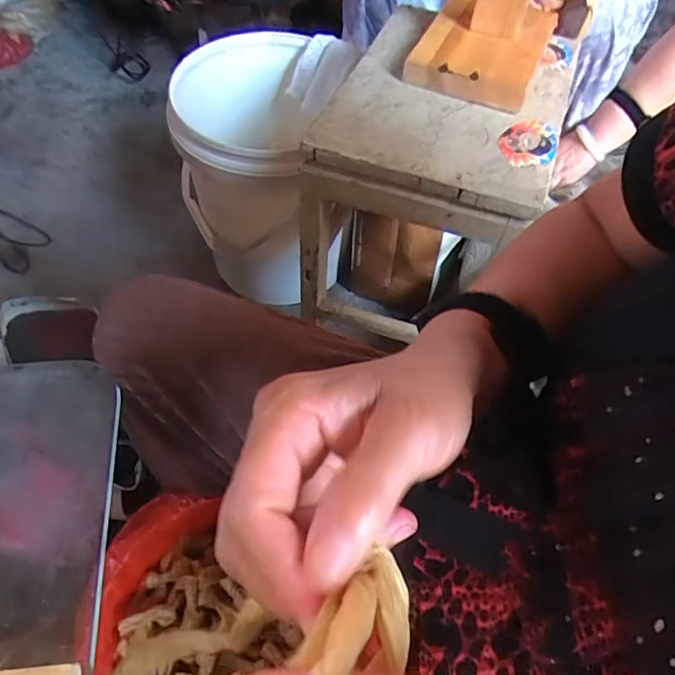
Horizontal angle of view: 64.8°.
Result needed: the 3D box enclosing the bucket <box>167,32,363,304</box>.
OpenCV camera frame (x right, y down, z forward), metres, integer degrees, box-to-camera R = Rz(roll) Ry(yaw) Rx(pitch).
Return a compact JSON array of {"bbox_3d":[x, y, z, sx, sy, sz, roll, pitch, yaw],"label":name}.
[{"bbox_3d":[-0.110,-0.270,0.880,0.263,0.351,0.296,9,57,2],"label":"bucket"}]

